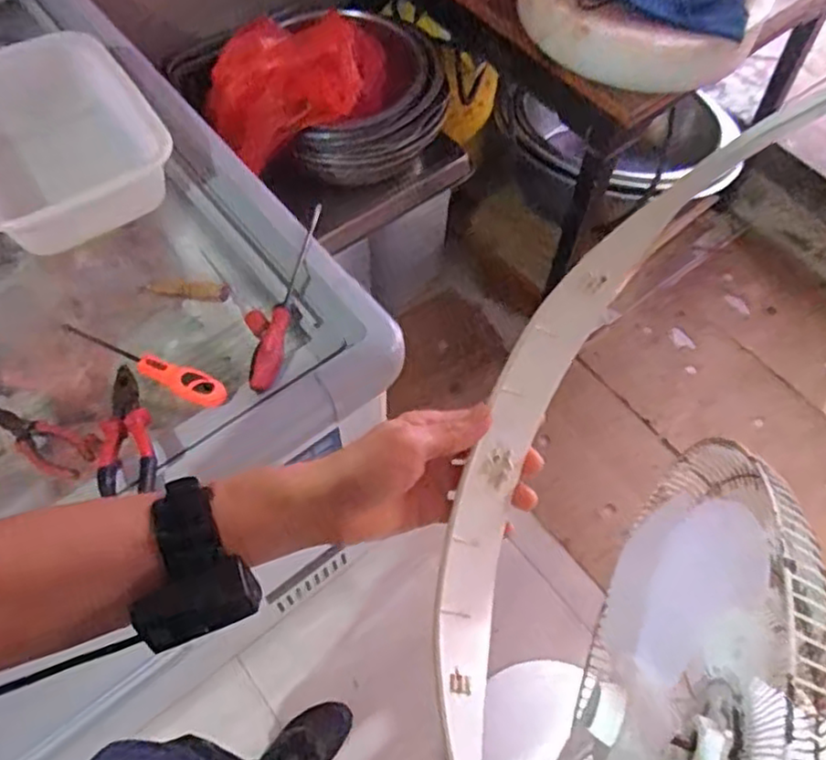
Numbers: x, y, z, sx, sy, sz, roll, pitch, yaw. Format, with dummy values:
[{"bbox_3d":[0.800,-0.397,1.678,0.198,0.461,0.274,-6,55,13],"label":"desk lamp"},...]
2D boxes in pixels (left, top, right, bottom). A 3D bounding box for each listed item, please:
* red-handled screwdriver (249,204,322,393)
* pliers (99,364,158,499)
[{"bbox_3d":[-0.149,-0.101,0.796,0.026,0.027,0.240,11,70,3],"label":"red-handled screwdriver"},{"bbox_3d":[-0.300,0.050,0.703,0.059,0.026,0.143,-12,63,-9],"label":"pliers"}]

